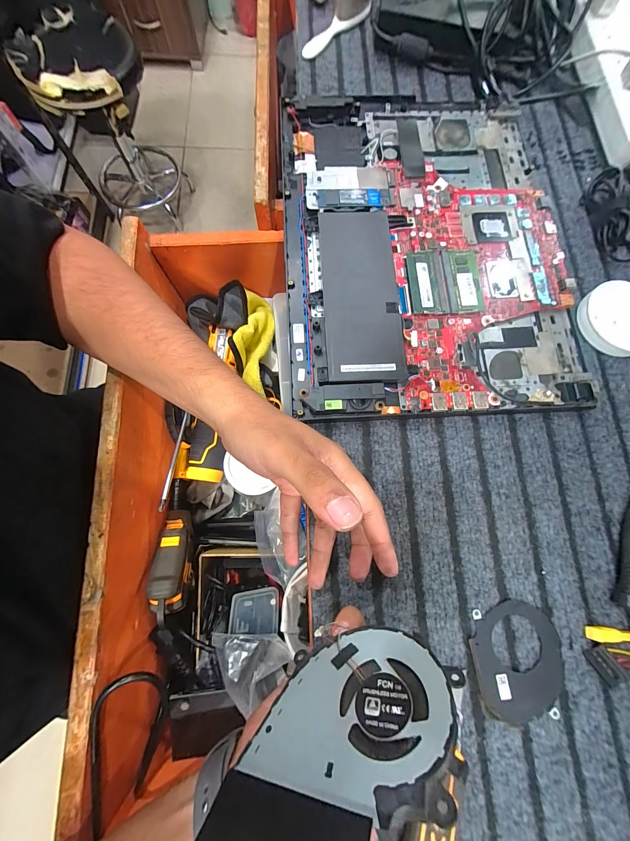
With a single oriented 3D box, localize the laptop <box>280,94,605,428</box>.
[{"bbox_3d":[0.111,-0.193,0.316,0.280,0.028,0.381,-3,76,-4],"label":"laptop"}]

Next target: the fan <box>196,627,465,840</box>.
[{"bbox_3d":[0.011,0.137,0.127,0.082,0.108,0.004,-10,101,32],"label":"fan"}]

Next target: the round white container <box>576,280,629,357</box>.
[{"bbox_3d":[0.313,-0.103,0.311,0.069,0.018,0.076,-38,81,-11],"label":"round white container"}]

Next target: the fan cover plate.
[{"bbox_3d":[0.164,0.192,0.242,0.073,0.005,0.081,-7,77,-5],"label":"fan cover plate"}]

